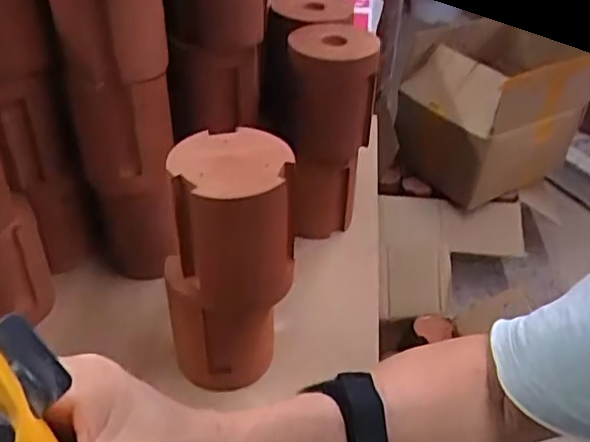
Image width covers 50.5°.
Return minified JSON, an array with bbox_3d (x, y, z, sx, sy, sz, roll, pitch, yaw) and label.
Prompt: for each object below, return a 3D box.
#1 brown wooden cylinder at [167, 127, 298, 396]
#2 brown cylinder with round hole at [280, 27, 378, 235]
[{"bbox_3d":[-0.048,0.047,0.449,0.081,0.214,0.067,-7,39,-13],"label":"brown wooden cylinder"},{"bbox_3d":[0.027,-0.065,0.579,0.069,0.210,0.091,16,39,16],"label":"brown cylinder with round hole"}]

